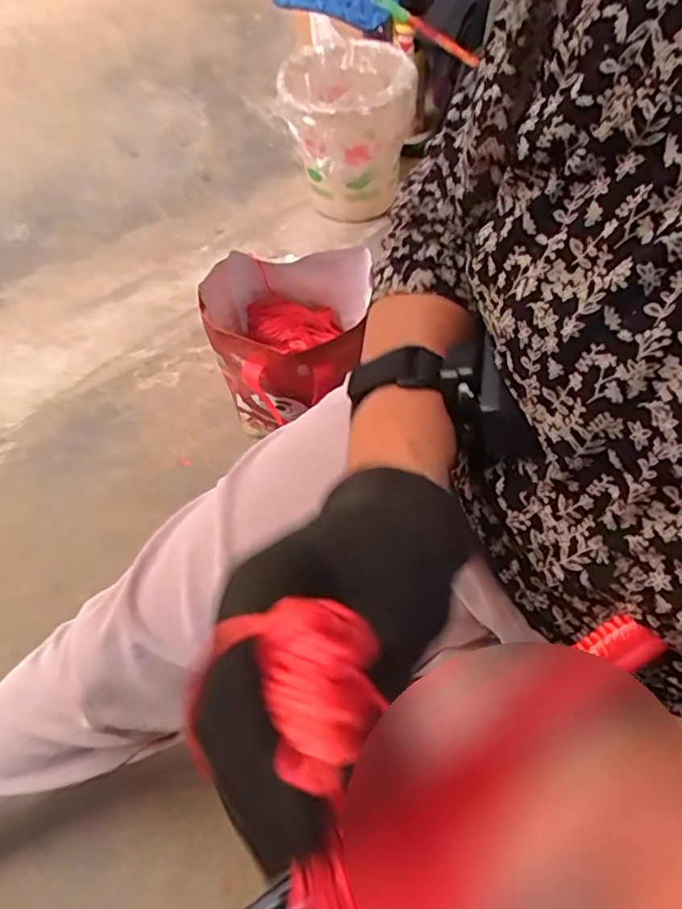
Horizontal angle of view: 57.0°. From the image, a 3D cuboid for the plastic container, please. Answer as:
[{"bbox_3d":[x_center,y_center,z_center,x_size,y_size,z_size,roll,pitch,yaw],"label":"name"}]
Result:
[{"bbox_3d":[0.009,-0.515,1.010,0.196,0.219,0.186,-6,61,-1],"label":"plastic container"}]

